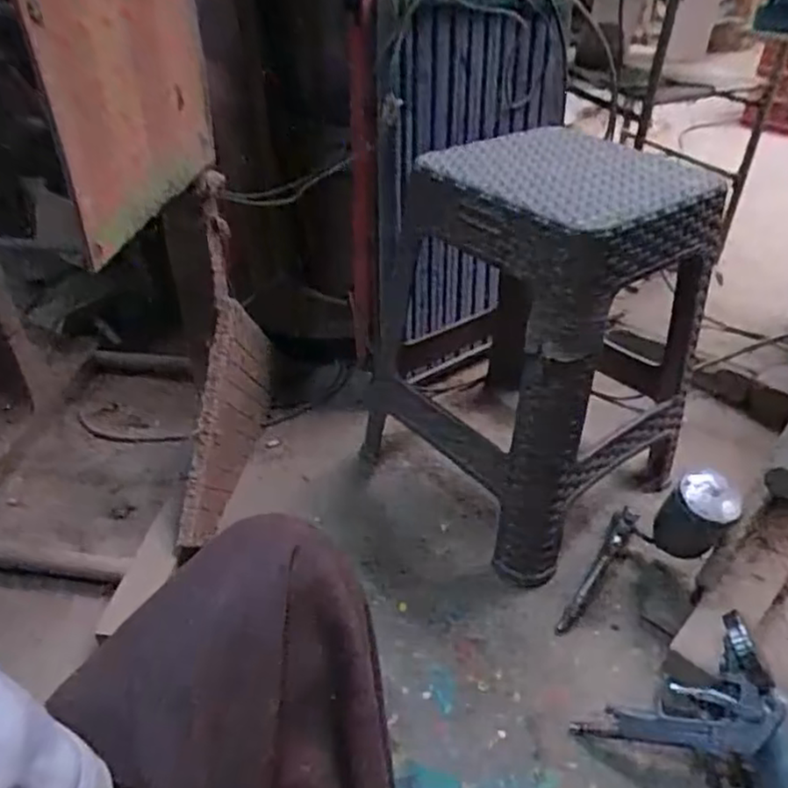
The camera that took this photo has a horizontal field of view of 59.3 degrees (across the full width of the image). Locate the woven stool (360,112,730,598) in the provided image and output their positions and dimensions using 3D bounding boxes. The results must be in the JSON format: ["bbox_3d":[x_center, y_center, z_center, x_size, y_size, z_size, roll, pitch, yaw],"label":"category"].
[{"bbox_3d":[0.205,-0.060,0.922,0.307,0.461,0.353,29,46,34],"label":"woven stool"}]

